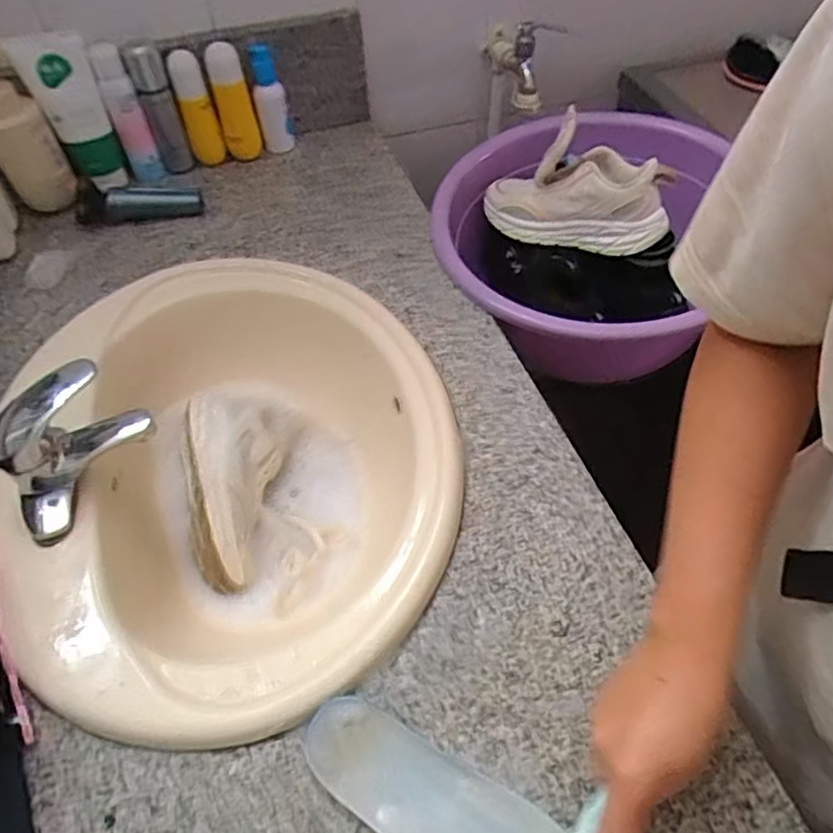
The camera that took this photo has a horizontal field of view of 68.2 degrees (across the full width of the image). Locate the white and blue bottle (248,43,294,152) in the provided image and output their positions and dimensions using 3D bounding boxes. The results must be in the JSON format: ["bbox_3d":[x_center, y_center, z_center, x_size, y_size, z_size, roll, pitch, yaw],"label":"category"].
[{"bbox_3d":[-0.209,-0.455,0.885,0.046,0.134,0.046,-11,55,-6],"label":"white and blue bottle"}]

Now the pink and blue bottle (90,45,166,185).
[{"bbox_3d":[-0.389,-0.405,0.832,0.043,0.163,0.040,-20,56,-12],"label":"pink and blue bottle"}]

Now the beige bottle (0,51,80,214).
[{"bbox_3d":[-0.508,-0.358,0.787,0.079,0.197,0.049,-28,58,-18],"label":"beige bottle"}]

